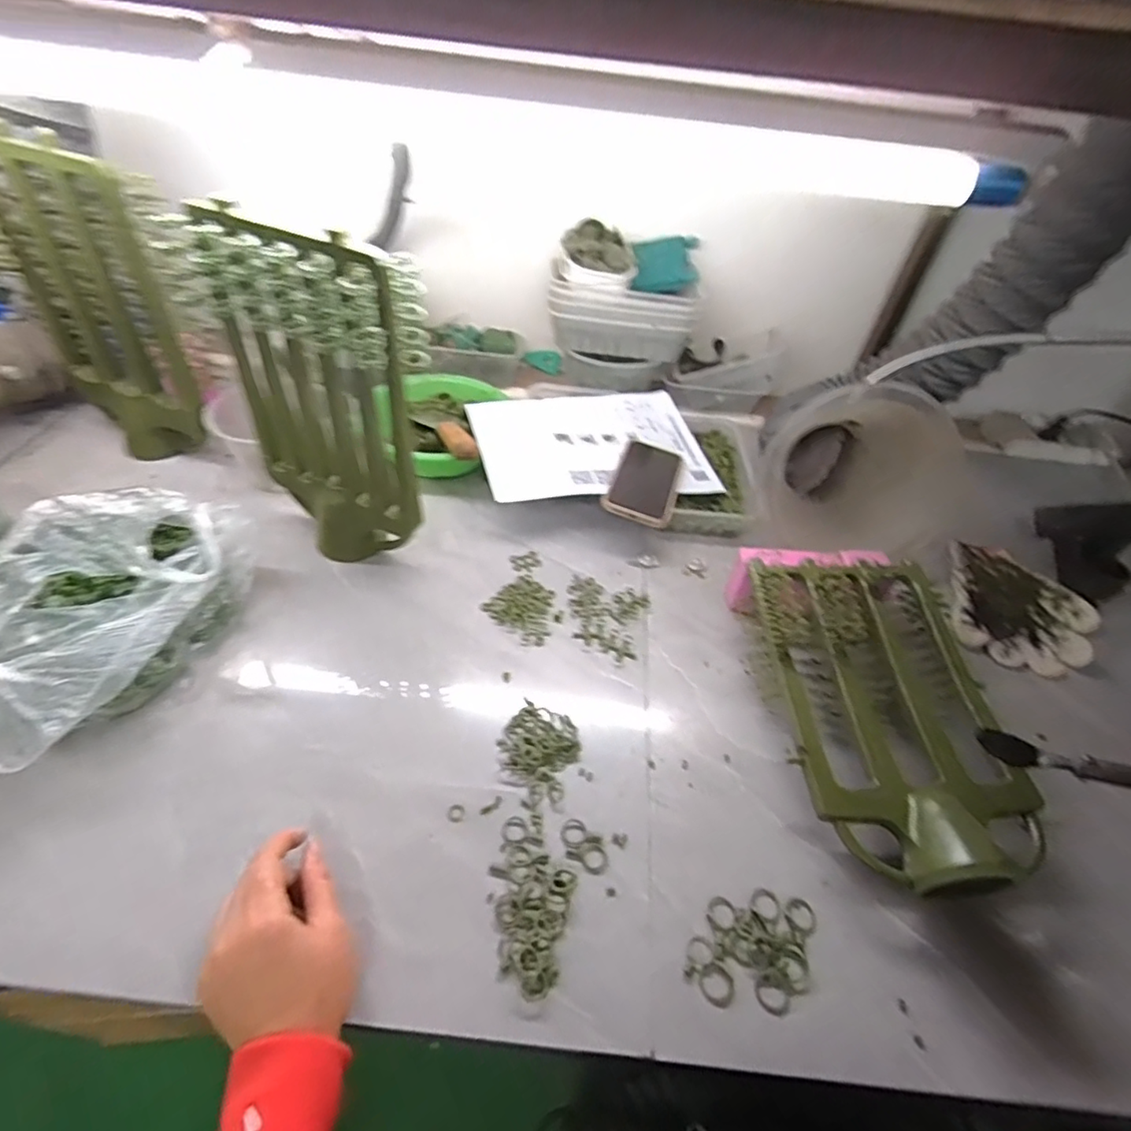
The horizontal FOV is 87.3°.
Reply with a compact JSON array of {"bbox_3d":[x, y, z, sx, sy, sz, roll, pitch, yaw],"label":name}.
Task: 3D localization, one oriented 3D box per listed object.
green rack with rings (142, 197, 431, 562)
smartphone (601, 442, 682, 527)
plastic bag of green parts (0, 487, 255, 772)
[{"bbox_3d":[-0.237,-0.144,0.576,0.210,0.327,0.067,20,45,13],"label":"green rack with rings"},{"bbox_3d":[0.099,-0.105,0.734,0.077,0.016,0.160,19,40,5],"label":"smartphone"},{"bbox_3d":[-0.419,0.032,0.537,0.182,0.103,0.274,24,46,17],"label":"plastic bag of green parts"}]

